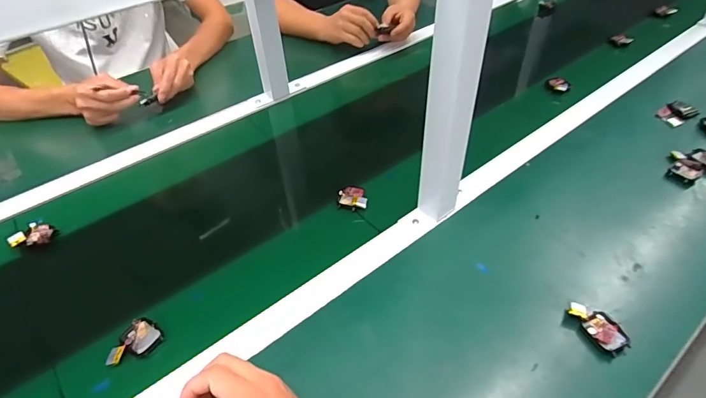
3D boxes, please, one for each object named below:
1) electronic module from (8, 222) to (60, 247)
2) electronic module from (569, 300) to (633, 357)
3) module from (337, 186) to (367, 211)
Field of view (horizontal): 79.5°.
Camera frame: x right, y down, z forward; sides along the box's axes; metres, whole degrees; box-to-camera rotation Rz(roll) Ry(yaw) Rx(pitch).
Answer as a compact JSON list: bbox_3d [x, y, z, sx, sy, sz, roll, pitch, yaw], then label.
[{"bbox_3d":[-0.460,0.052,0.612,0.055,0.018,0.030,-15,46,-12],"label":"electronic module"},{"bbox_3d":[0.278,0.143,0.481,0.033,0.015,0.064,-22,48,-18],"label":"electronic module"},{"bbox_3d":[0.000,-0.003,0.644,0.043,0.013,0.048,-1,45,2],"label":"module"}]

